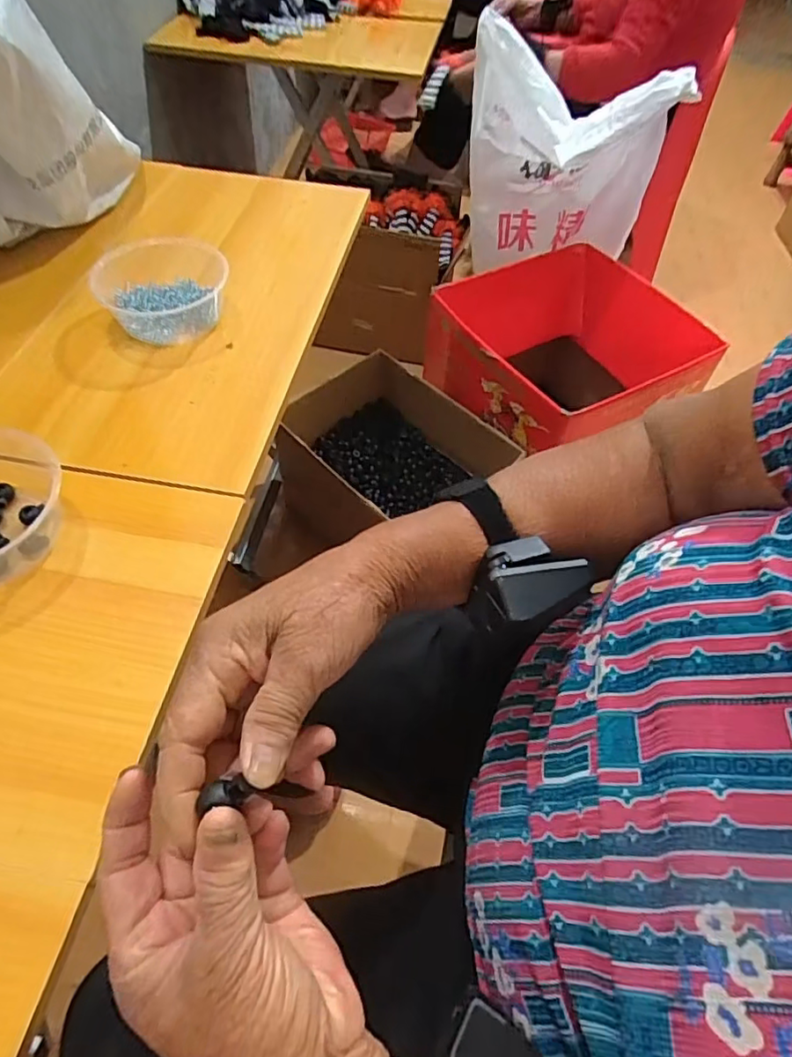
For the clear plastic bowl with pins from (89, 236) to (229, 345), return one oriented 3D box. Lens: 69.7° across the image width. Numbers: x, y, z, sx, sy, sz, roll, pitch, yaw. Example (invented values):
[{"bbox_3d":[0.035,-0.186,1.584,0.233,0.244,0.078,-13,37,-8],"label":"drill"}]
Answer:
[{"bbox_3d":[-0.257,-0.264,0.633,0.136,0.061,0.114,-2,54,-2],"label":"clear plastic bowl with pins"}]

